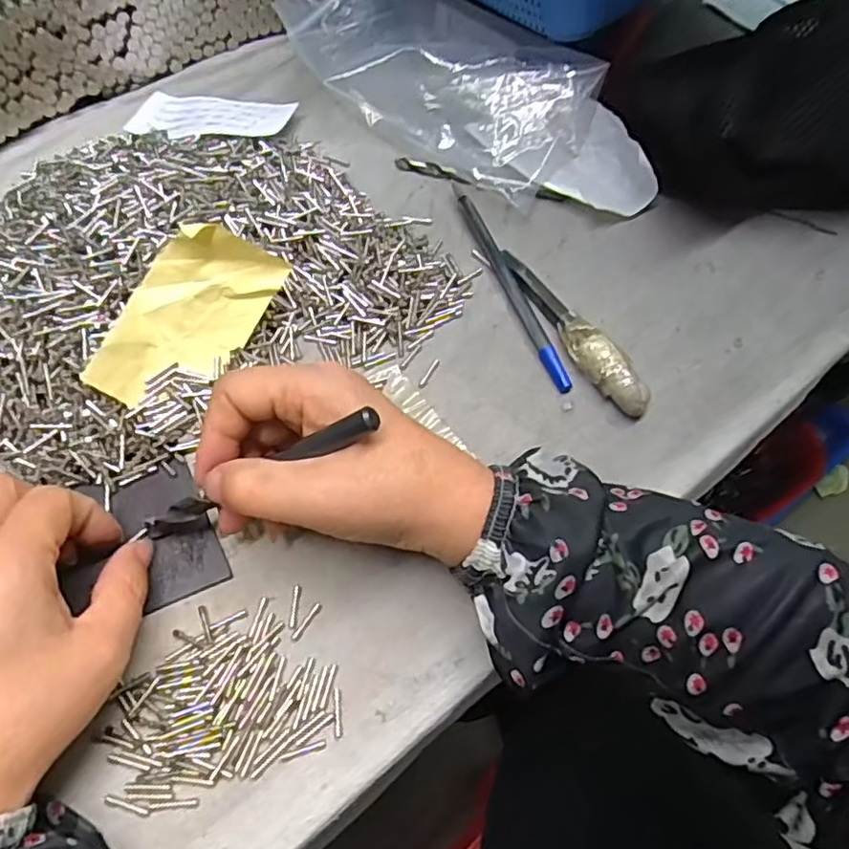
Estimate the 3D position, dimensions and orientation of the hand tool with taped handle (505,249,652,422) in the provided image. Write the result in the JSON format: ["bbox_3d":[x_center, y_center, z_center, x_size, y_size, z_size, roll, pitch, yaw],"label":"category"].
[{"bbox_3d":[0.075,-0.050,0.321,0.018,0.017,0.111,-29,71,-15],"label":"hand tool with taped handle"}]

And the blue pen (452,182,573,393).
[{"bbox_3d":[0.045,-0.078,0.338,0.008,0.006,0.139,-21,67,-7],"label":"blue pen"}]

